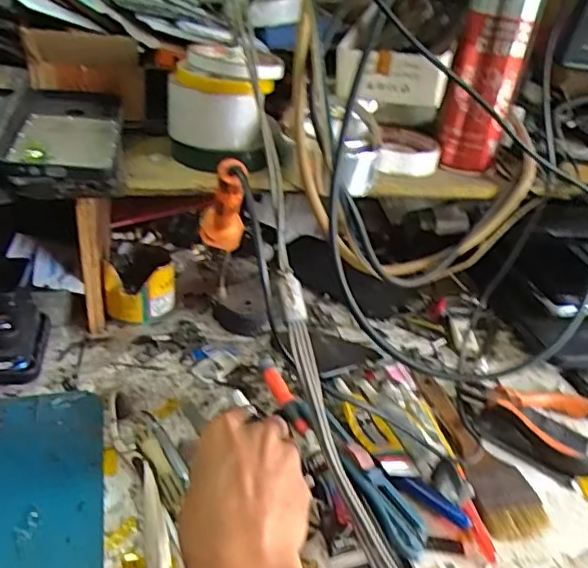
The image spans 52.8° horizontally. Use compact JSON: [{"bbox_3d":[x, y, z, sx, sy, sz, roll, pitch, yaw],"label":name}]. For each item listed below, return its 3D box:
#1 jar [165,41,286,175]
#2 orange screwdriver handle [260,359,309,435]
[{"bbox_3d":[-0.063,-0.160,0.536,0.098,0.094,0.081,1,30,-8],"label":"jar"},{"bbox_3d":[-0.008,0.091,0.478,0.015,0.016,0.077,-7,33,-21],"label":"orange screwdriver handle"}]

